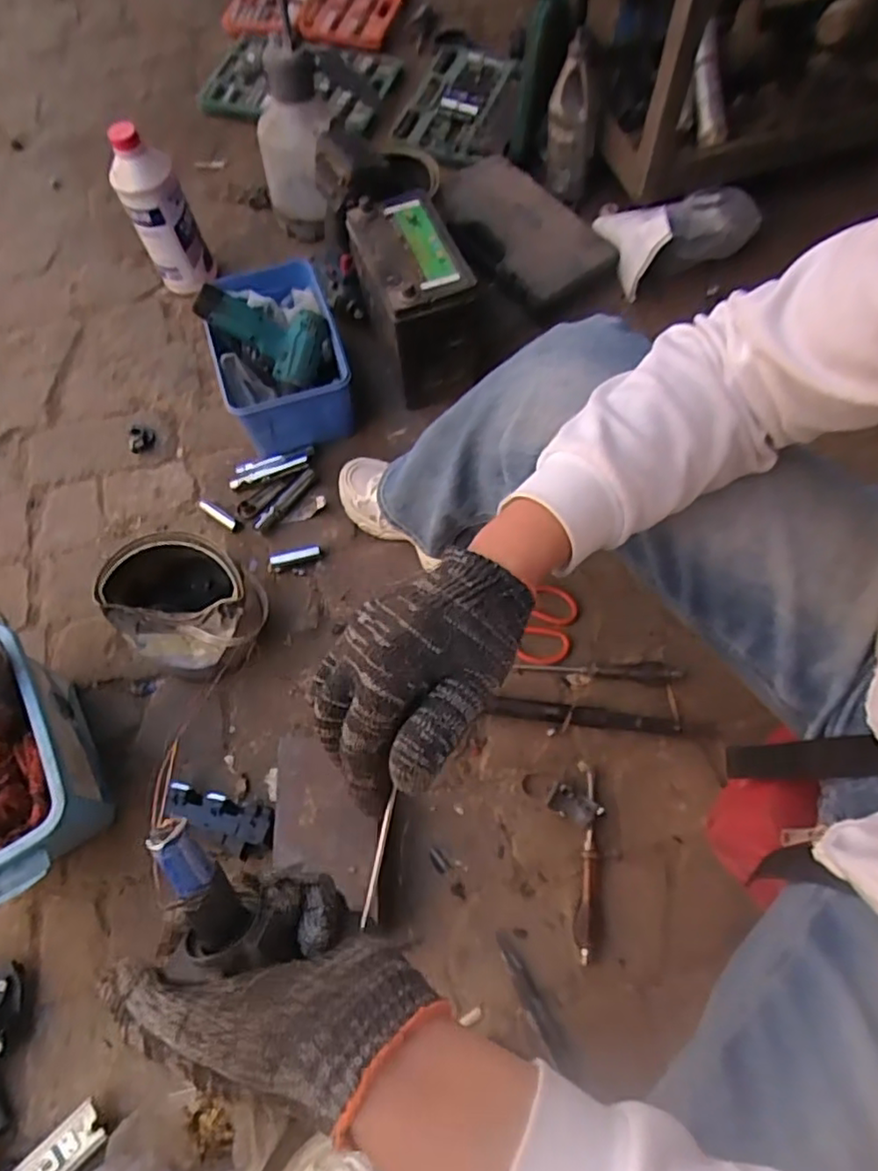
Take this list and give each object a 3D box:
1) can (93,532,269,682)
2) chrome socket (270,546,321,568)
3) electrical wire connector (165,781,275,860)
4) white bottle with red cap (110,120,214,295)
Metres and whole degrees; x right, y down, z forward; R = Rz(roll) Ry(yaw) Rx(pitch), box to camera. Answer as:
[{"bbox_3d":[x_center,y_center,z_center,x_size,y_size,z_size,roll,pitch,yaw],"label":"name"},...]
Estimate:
[{"bbox_3d":[-0.325,0.023,0.801,0.187,0.147,0.152,29,71,11],"label":"can"},{"bbox_3d":[-0.205,-0.041,0.900,0.073,0.017,0.019,-12,67,-4],"label":"chrome socket"},{"bbox_3d":[-0.260,0.277,0.744,0.128,0.033,0.057,15,75,5],"label":"electrical wire connector"},{"bbox_3d":[-0.407,-0.538,0.946,0.089,0.246,0.069,-32,70,-11],"label":"white bottle with red cap"}]

